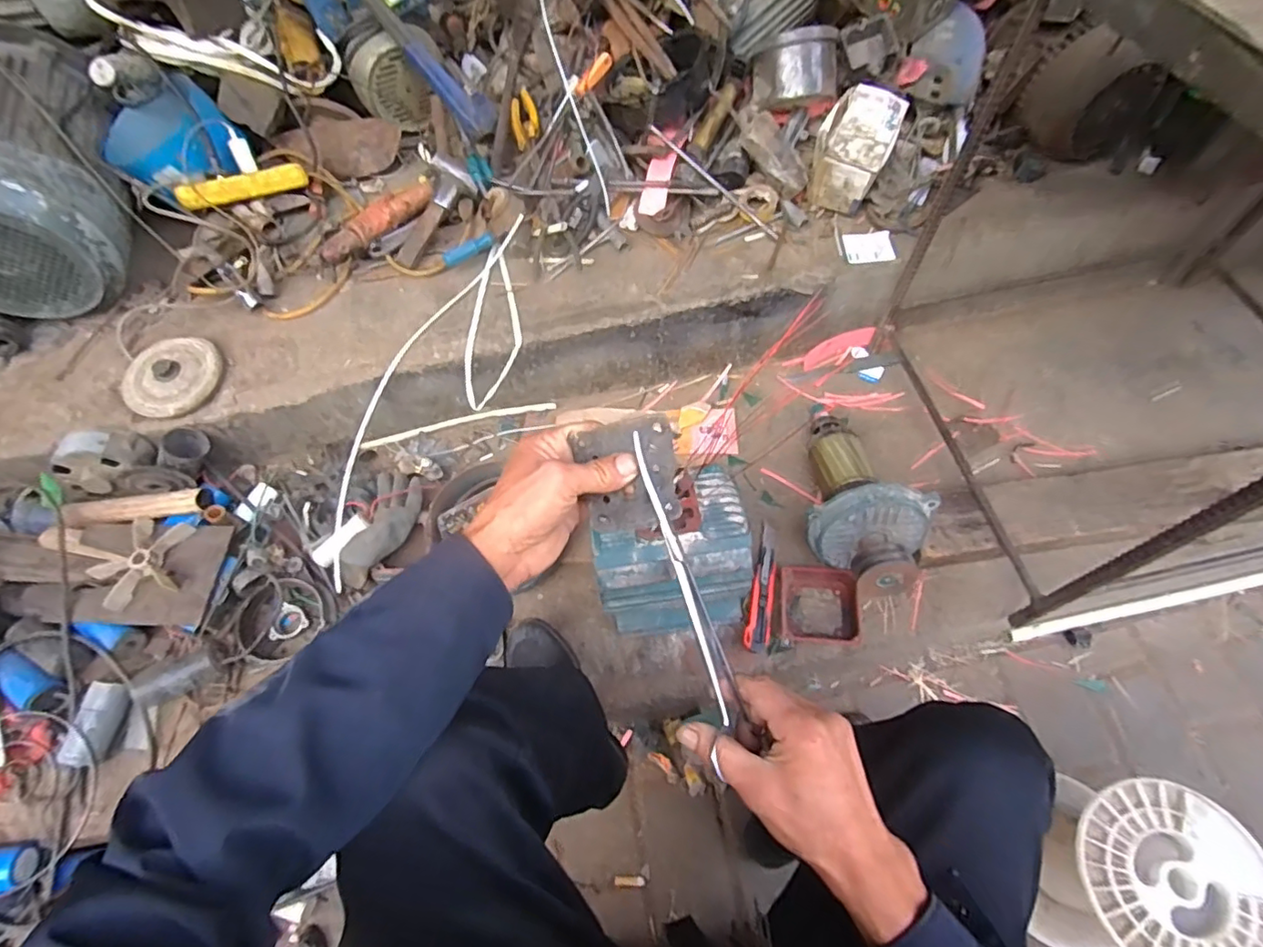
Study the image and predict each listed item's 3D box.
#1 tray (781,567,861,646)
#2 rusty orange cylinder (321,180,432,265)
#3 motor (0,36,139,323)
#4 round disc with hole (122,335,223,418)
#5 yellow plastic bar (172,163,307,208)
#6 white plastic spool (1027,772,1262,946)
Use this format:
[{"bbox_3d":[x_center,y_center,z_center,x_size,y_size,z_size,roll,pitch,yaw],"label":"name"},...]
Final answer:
[{"bbox_3d":[0.267,0.186,0.816,0.105,0.033,0.102,2,62,5],"label":"tray"},{"bbox_3d":[-0.420,-0.418,0.962,0.050,0.055,0.221,32,68,19],"label":"rusty orange cylinder"},{"bbox_3d":[-0.974,-0.478,0.928,0.260,0.224,0.399,-21,62,-7],"label":"motor"},{"bbox_3d":[-0.723,-0.160,0.893,0.141,0.026,0.142,-2,62,3],"label":"round disc with hole"},{"bbox_3d":[-0.636,-0.473,0.944,0.192,0.035,0.025,-29,63,-26],"label":"yellow plastic bar"},{"bbox_3d":[0.614,0.507,0.729,0.184,0.249,0.191,-2,62,3],"label":"white plastic spool"}]

